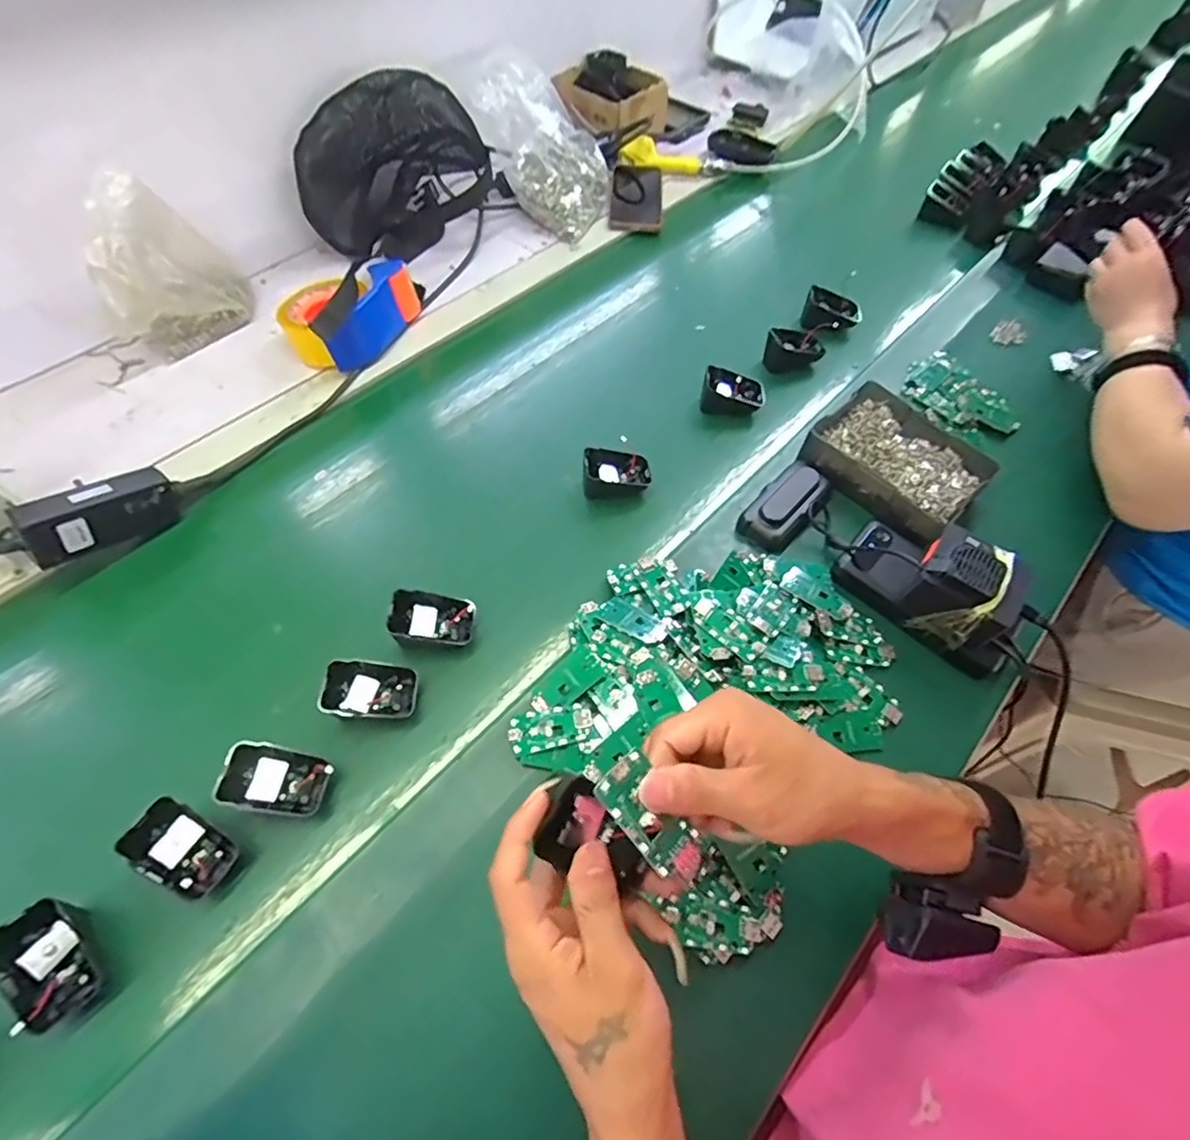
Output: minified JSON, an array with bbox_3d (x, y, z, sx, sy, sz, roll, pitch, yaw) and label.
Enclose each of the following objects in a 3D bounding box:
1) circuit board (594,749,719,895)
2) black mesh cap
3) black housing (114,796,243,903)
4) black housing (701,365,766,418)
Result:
[{"bbox_3d":[0.030,0.123,0.299,0.029,0.005,0.066,-41,94,-22],"label":"circuit board"},{"bbox_3d":[-0.262,-0.511,0.780,0.218,0.171,0.108,-40,63,-20],"label":"black mesh cap"},{"bbox_3d":[-0.282,0.195,0.419,0.064,0.050,0.050,23,61,17],"label":"black housing"},{"bbox_3d":[0.153,-0.199,0.673,0.074,0.037,0.046,3,57,6],"label":"black housing"}]

